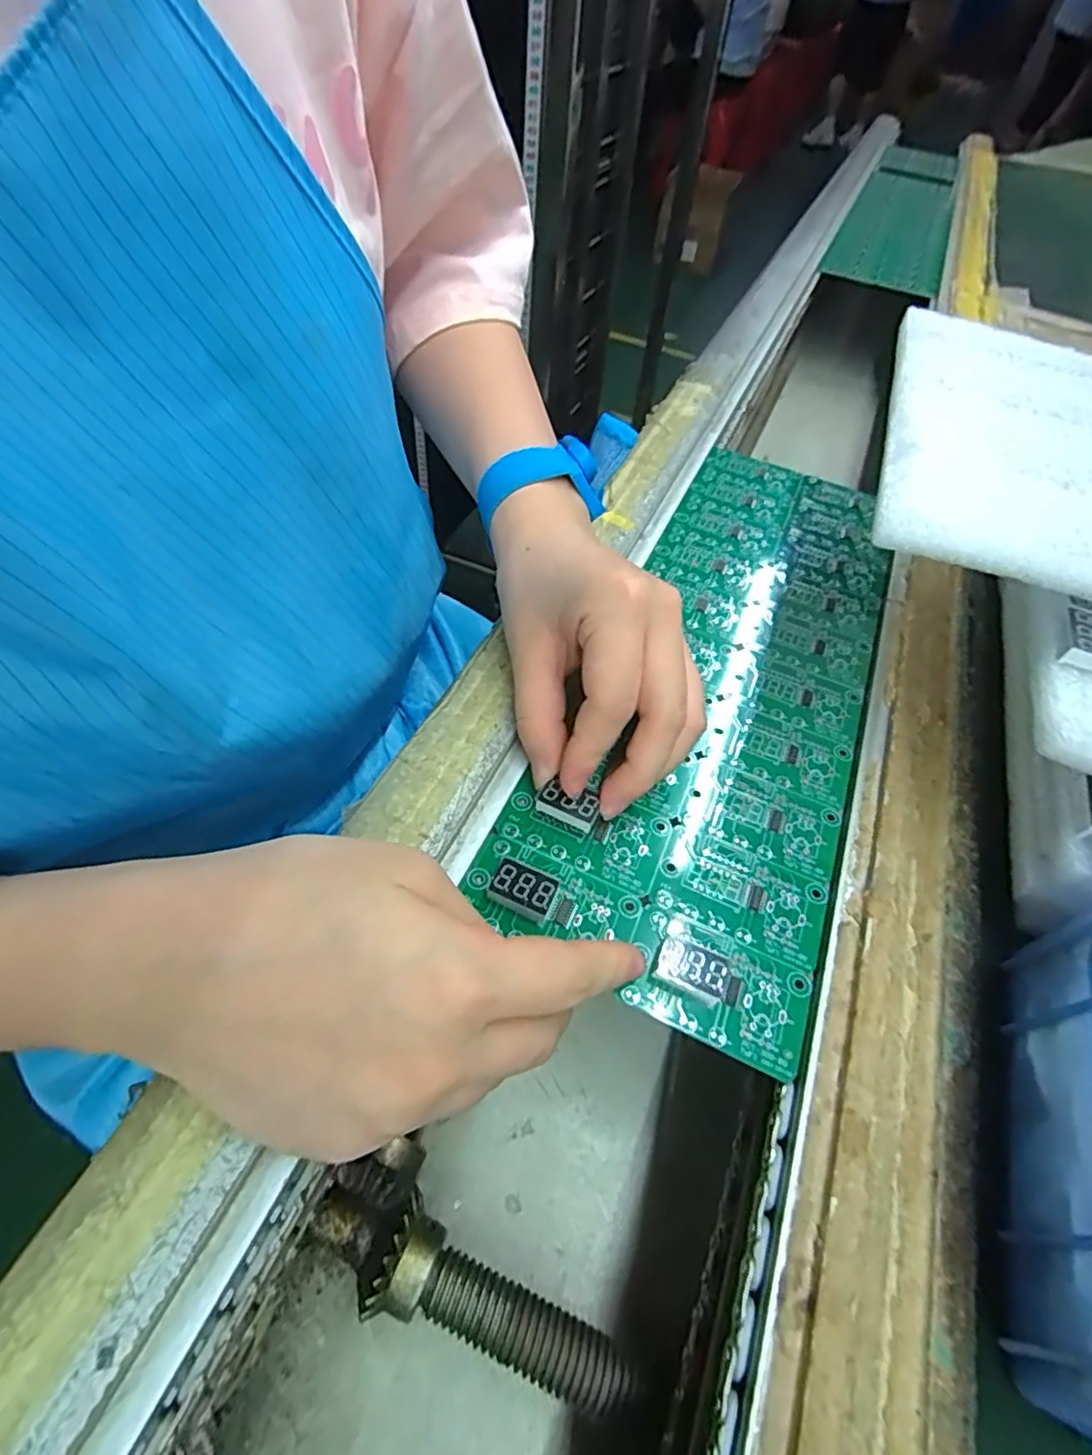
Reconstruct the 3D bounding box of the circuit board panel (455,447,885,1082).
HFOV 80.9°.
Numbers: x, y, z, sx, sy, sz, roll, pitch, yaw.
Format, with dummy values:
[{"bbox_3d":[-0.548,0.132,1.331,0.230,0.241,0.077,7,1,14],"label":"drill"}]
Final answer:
[{"bbox_3d":[0.093,-0.039,0.320,0.126,0.012,0.359,21,52,11],"label":"circuit board panel"}]

